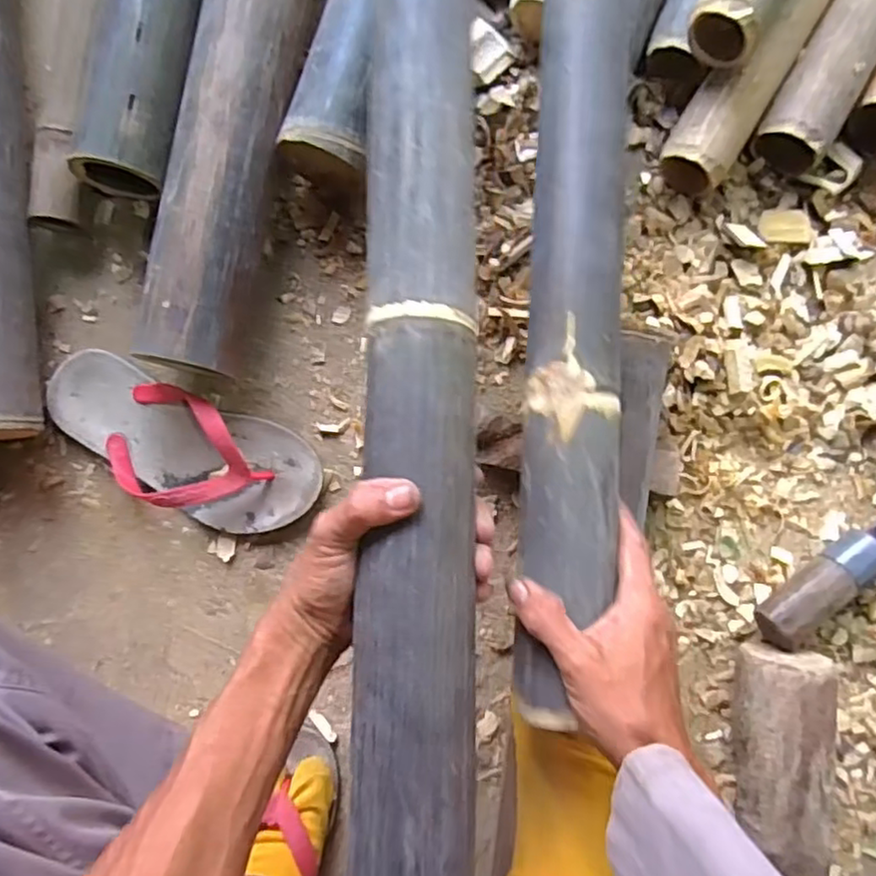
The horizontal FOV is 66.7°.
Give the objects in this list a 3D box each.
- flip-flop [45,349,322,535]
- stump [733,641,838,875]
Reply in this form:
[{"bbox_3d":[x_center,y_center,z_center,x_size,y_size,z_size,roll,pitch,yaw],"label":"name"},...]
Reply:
[{"bbox_3d":[-0.215,0.008,0.547,0.233,0.045,0.094,23,88,2],"label":"flip-flop"},{"bbox_3d":[0.259,0.248,0.508,0.073,0.063,0.188,5,88,1],"label":"stump"}]

